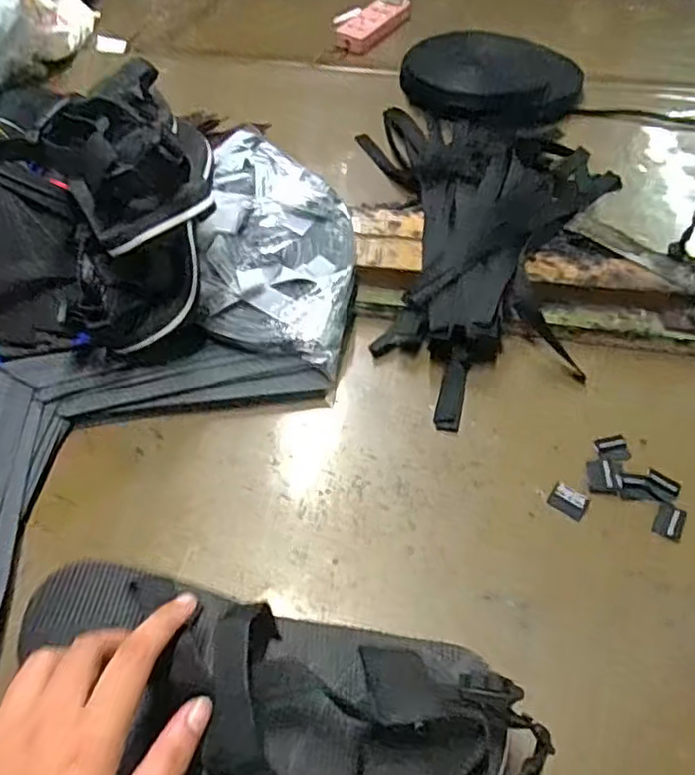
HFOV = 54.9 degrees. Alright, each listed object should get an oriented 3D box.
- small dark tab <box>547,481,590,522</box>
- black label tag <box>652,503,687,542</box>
[{"bbox_3d":[0.150,0.077,0.453,0.024,0.004,0.021,31,56,20],"label":"small dark tab"},{"bbox_3d":[0.217,0.090,0.449,0.020,0.006,0.023,23,54,15],"label":"black label tag"}]

